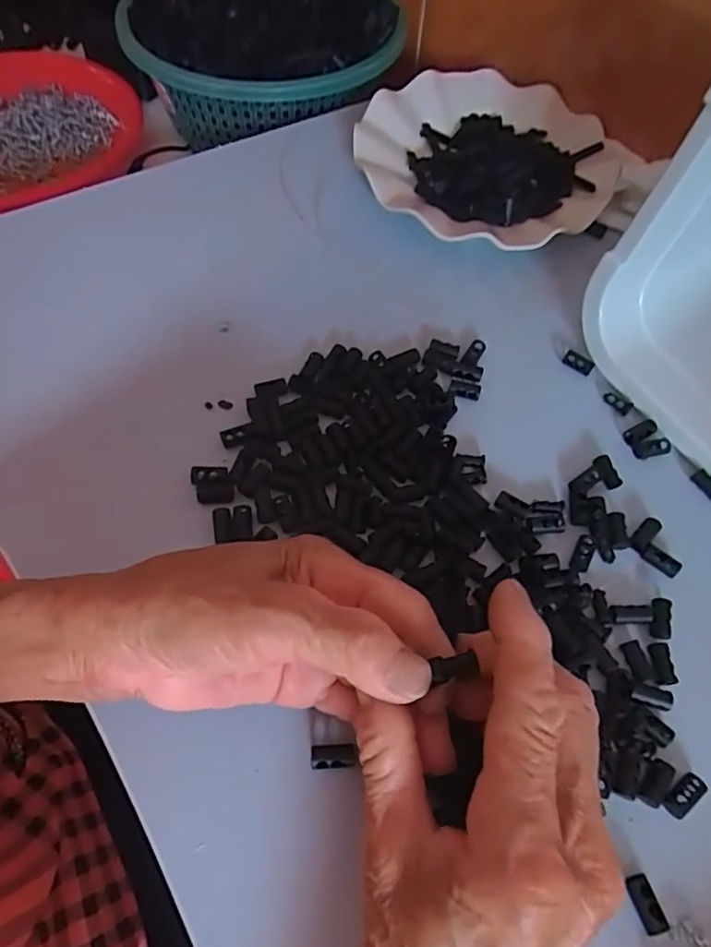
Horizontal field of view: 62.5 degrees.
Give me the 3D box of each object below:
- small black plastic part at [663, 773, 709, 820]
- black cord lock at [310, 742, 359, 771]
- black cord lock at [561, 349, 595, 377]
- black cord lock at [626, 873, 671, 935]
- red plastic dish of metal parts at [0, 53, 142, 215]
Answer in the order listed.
[{"bbox_3d":[0.136,0.132,0.240,0.020,0.004,0.009,-33,67,-19],"label":"small black plastic part"},{"bbox_3d":[-0.009,0.118,0.244,0.018,0.005,0.009,-4,61,-4],"label":"black cord lock"},{"bbox_3d":[0.133,-0.066,0.351,0.017,0.008,0.007,31,64,14],"label":"black cord lock"},{"bbox_3d":[0.111,0.164,0.222,0.010,0.008,0.018,-13,62,-9],"label":"black cord lock"},{"bbox_3d":[-0.324,-0.322,0.539,0.225,0.032,0.239,1,61,-2],"label":"red plastic dish of metal parts"}]

